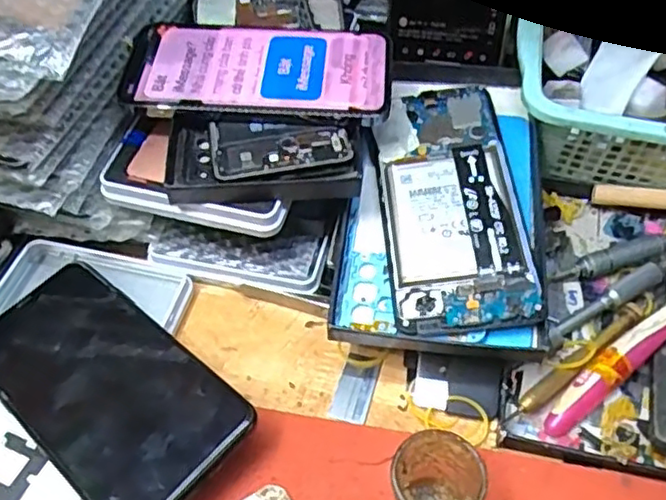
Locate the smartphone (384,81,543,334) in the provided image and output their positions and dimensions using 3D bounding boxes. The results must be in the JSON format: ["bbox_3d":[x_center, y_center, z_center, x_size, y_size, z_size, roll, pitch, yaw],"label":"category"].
[{"bbox_3d":[0.062,-0.028,0.347,0.068,0.007,0.150,-6,58,6],"label":"smartphone"}]

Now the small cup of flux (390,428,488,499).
[{"bbox_3d":[0.043,0.101,0.276,0.035,0.047,0.033,29,58,21],"label":"small cup of flux"}]

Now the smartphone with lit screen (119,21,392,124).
[{"bbox_3d":[-0.039,-0.099,0.358,0.140,0.008,0.064,4,57,1],"label":"smartphone with lit screen"}]

